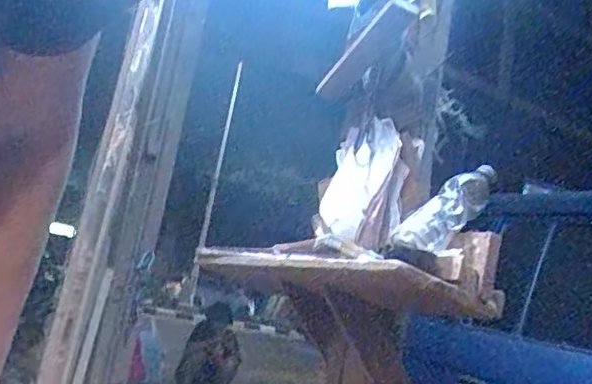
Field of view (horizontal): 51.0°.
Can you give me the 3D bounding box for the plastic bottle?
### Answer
[{"bbox_3d":[0.220,0.028,0.890,0.051,0.070,0.239,-5,18,47],"label":"plastic bottle"}]

